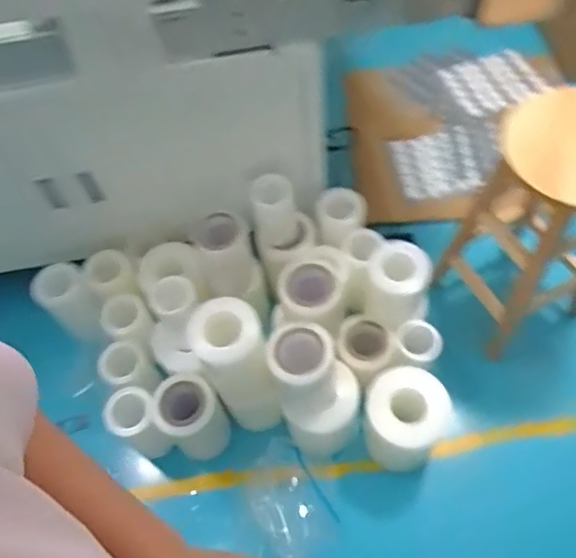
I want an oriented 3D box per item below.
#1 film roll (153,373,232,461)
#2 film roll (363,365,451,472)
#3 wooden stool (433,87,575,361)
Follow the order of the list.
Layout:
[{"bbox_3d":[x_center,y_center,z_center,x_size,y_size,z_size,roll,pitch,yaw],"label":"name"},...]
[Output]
[{"bbox_3d":[-0.219,0.328,1.349,0.137,0.219,0.136,-2,60,3],"label":"film roll"},{"bbox_3d":[0.260,0.319,1.310,0.165,0.255,0.160,-2,60,3],"label":"film roll"},{"bbox_3d":[0.561,-0.101,1.316,0.300,0.616,0.305,-2,60,3],"label":"wooden stool"}]

